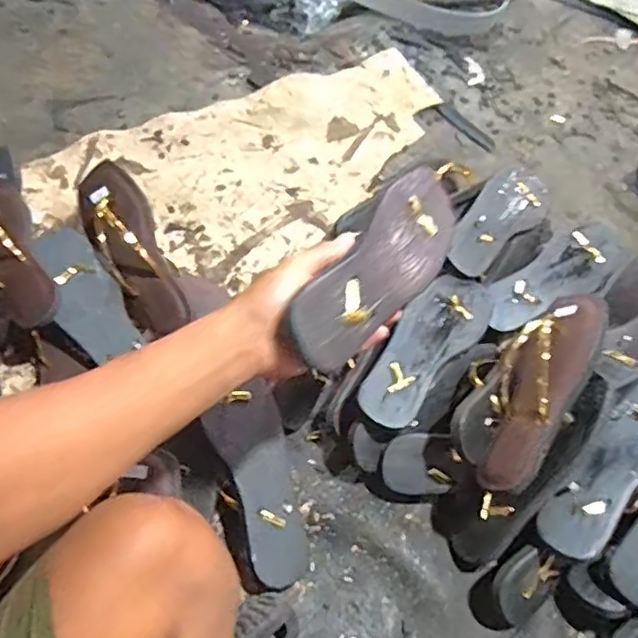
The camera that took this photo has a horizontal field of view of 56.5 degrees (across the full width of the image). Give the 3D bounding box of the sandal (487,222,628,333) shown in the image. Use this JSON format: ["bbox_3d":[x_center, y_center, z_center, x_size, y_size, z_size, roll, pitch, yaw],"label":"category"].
[{"bbox_3d":[0.316,-0.058,0.774,0.244,0.027,0.085,-32,64,-23],"label":"sandal"}]

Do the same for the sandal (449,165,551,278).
[{"bbox_3d":[0.249,-0.138,0.804,0.084,0.039,0.222,33,60,16],"label":"sandal"}]

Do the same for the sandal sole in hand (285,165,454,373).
[{"bbox_3d":[0.056,-0.043,0.484,0.083,0.012,0.227,53,53,-23],"label":"sandal sole in hand"}]

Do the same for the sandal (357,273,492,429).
[{"bbox_3d":[0.126,0.027,0.692,0.082,0.023,0.243,36,60,18],"label":"sandal"}]

